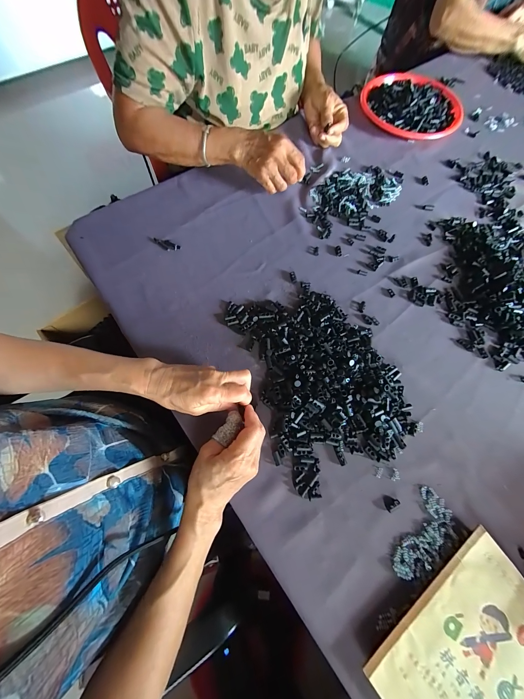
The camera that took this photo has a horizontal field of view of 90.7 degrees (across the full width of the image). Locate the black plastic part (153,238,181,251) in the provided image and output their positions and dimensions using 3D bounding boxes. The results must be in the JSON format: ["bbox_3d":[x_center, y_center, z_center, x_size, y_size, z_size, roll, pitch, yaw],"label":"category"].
[{"bbox_3d":[-0.166,-0.183,0.450,0.051,0.005,0.018,28,71,8],"label":"black plastic part"}]

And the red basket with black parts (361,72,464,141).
[{"bbox_3d":[0.348,-0.566,0.597,0.226,0.039,0.208,21,70,5],"label":"red basket with black parts"}]

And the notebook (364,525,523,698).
[{"bbox_3d":[0.228,0.326,0.275,0.201,0.008,0.140,-34,76,-15],"label":"notebook"}]

